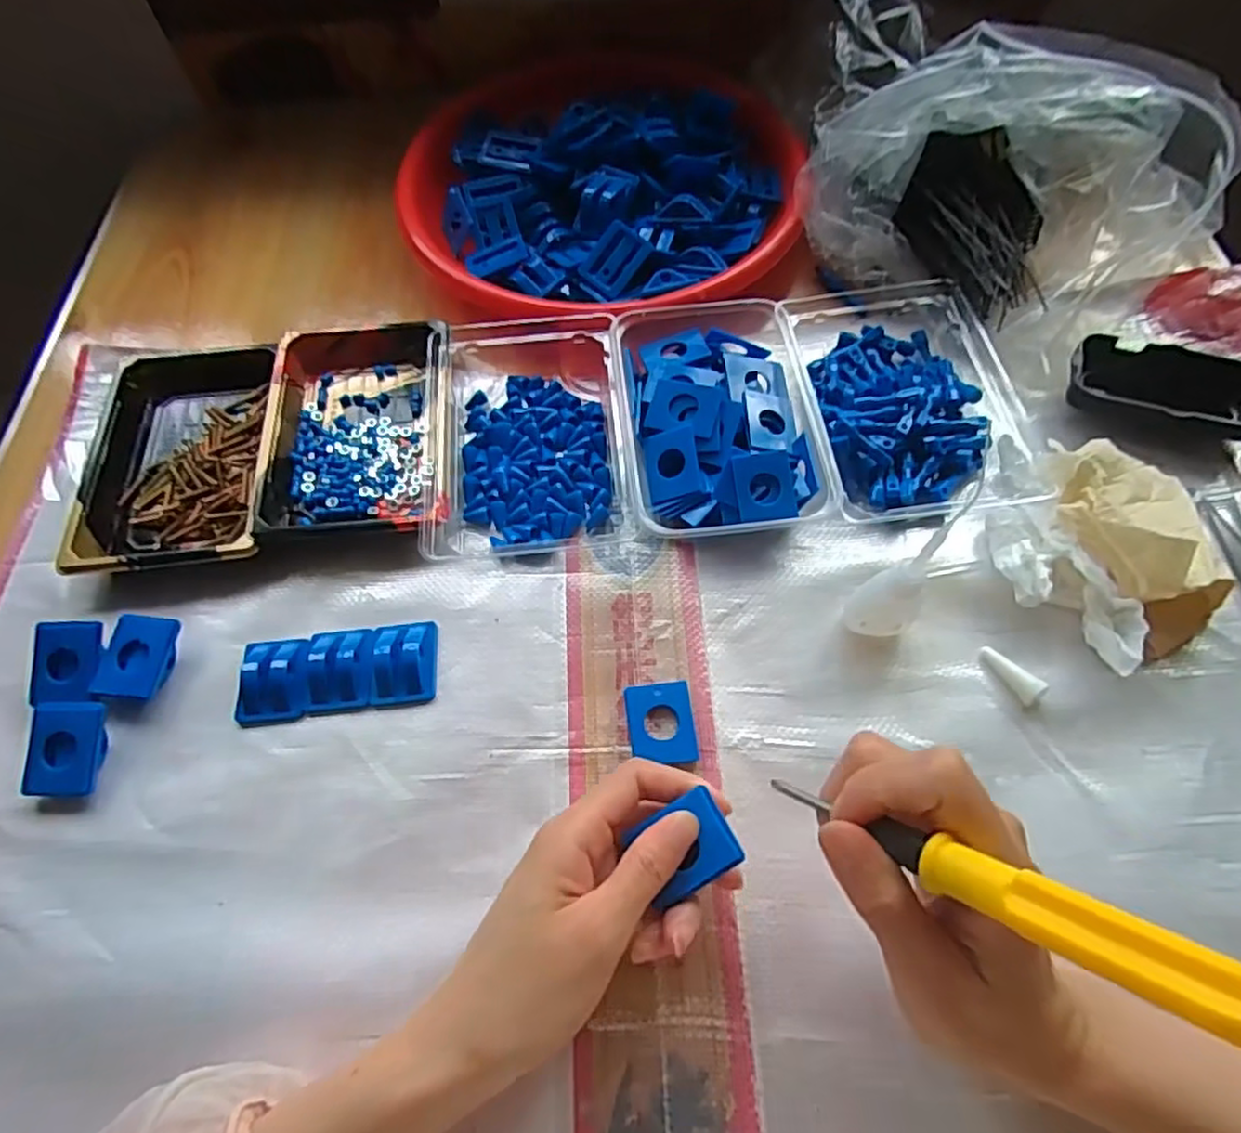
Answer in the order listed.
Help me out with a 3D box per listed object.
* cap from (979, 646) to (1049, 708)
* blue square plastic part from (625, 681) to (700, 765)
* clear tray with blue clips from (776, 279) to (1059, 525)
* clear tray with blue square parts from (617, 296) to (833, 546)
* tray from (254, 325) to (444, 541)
[{"bbox_3d":[0.197,0.054,0.354,0.012,0.012,0.034,-33,66,-15],"label":"cap"},{"bbox_3d":[0.021,0.079,0.354,0.033,0.006,0.040,-6,62,-1],"label":"blue square plastic part"},{"bbox_3d":[0.176,-0.113,0.432,0.138,0.031,0.183,-3,62,1],"label":"clear tray with blue clips"},{"bbox_3d":[0.055,-0.088,0.420,0.107,0.035,0.161,-9,62,-2],"label":"clear tray with blue square parts"},{"bbox_3d":[-0.163,-0.093,0.436,0.109,0.027,0.170,-6,62,-1],"label":"tray"}]

